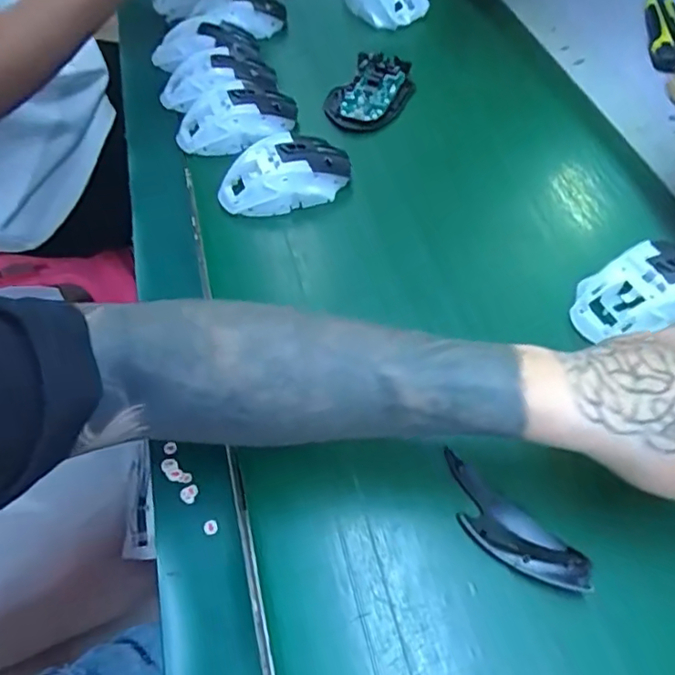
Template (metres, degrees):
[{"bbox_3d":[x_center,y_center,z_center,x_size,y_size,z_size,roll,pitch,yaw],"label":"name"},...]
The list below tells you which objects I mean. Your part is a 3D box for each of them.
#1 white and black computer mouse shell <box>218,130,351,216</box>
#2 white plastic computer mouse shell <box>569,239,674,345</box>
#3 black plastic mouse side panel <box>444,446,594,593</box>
[{"bbox_3d":[-0.046,-0.143,0.497,0.120,0.039,0.062,-19,56,-8],"label":"white and black computer mouse shell"},{"bbox_3d":[0.220,-0.034,0.406,0.097,0.034,0.063,-24,57,-11],"label":"white plastic computer mouse shell"},{"bbox_3d":[0.097,0.109,0.326,0.097,0.015,0.034,34,64,24],"label":"black plastic mouse side panel"}]

